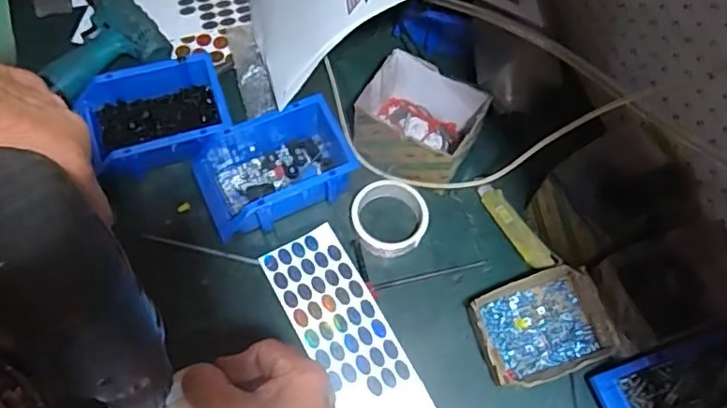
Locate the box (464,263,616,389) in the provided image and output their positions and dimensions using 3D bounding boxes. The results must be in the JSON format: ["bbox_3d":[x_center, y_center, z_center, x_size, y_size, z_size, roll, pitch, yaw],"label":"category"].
[{"bbox_3d":[0.196,0.141,0.665,0.140,0.060,0.108,-17,67,-12],"label":"box"}]

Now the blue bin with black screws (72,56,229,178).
[{"bbox_3d":[-0.261,-0.101,0.746,0.179,0.080,0.115,-18,67,-12],"label":"blue bin with black screws"}]

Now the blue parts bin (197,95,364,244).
[{"bbox_3d":[-0.107,-0.043,0.733,0.191,0.074,0.115,-21,68,-13],"label":"blue parts bin"}]

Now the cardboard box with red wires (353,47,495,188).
[{"bbox_3d":[0.070,-0.099,0.756,0.144,0.093,0.117,25,65,8],"label":"cardboard box with red wires"}]

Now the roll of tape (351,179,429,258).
[{"bbox_3d":[0.032,0.016,0.731,0.090,0.033,0.091,1,64,-3],"label":"roll of tape"}]

